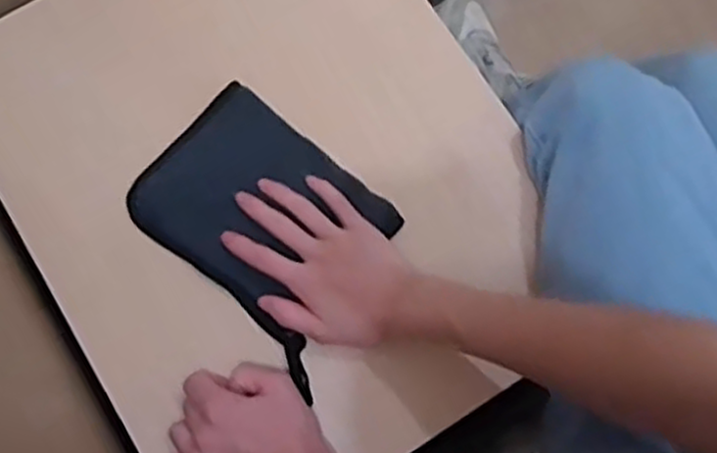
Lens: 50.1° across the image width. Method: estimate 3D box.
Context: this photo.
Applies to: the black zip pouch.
[{"bbox_3d":[-0.081,-0.011,0.631,0.208,0.027,0.147,40,80,9],"label":"black zip pouch"}]

